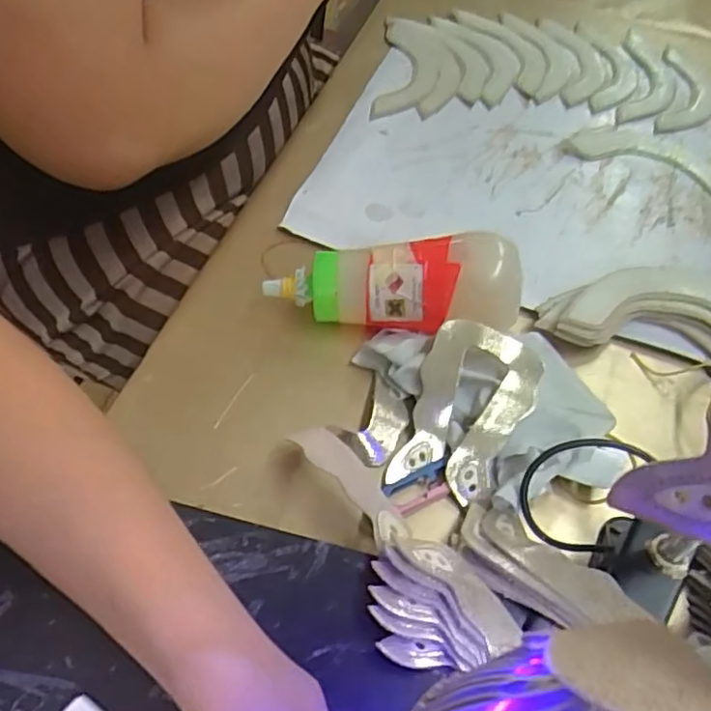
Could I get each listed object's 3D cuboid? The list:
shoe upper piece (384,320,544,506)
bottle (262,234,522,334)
[{"bbox_3d":[0.065,0.032,0.366,0.064,0.011,0.101,19,76,15],"label":"shoe upper piece"},{"bbox_3d":[0.024,-0.040,0.398,0.160,0.060,0.052,4,53,-3],"label":"bottle"}]

